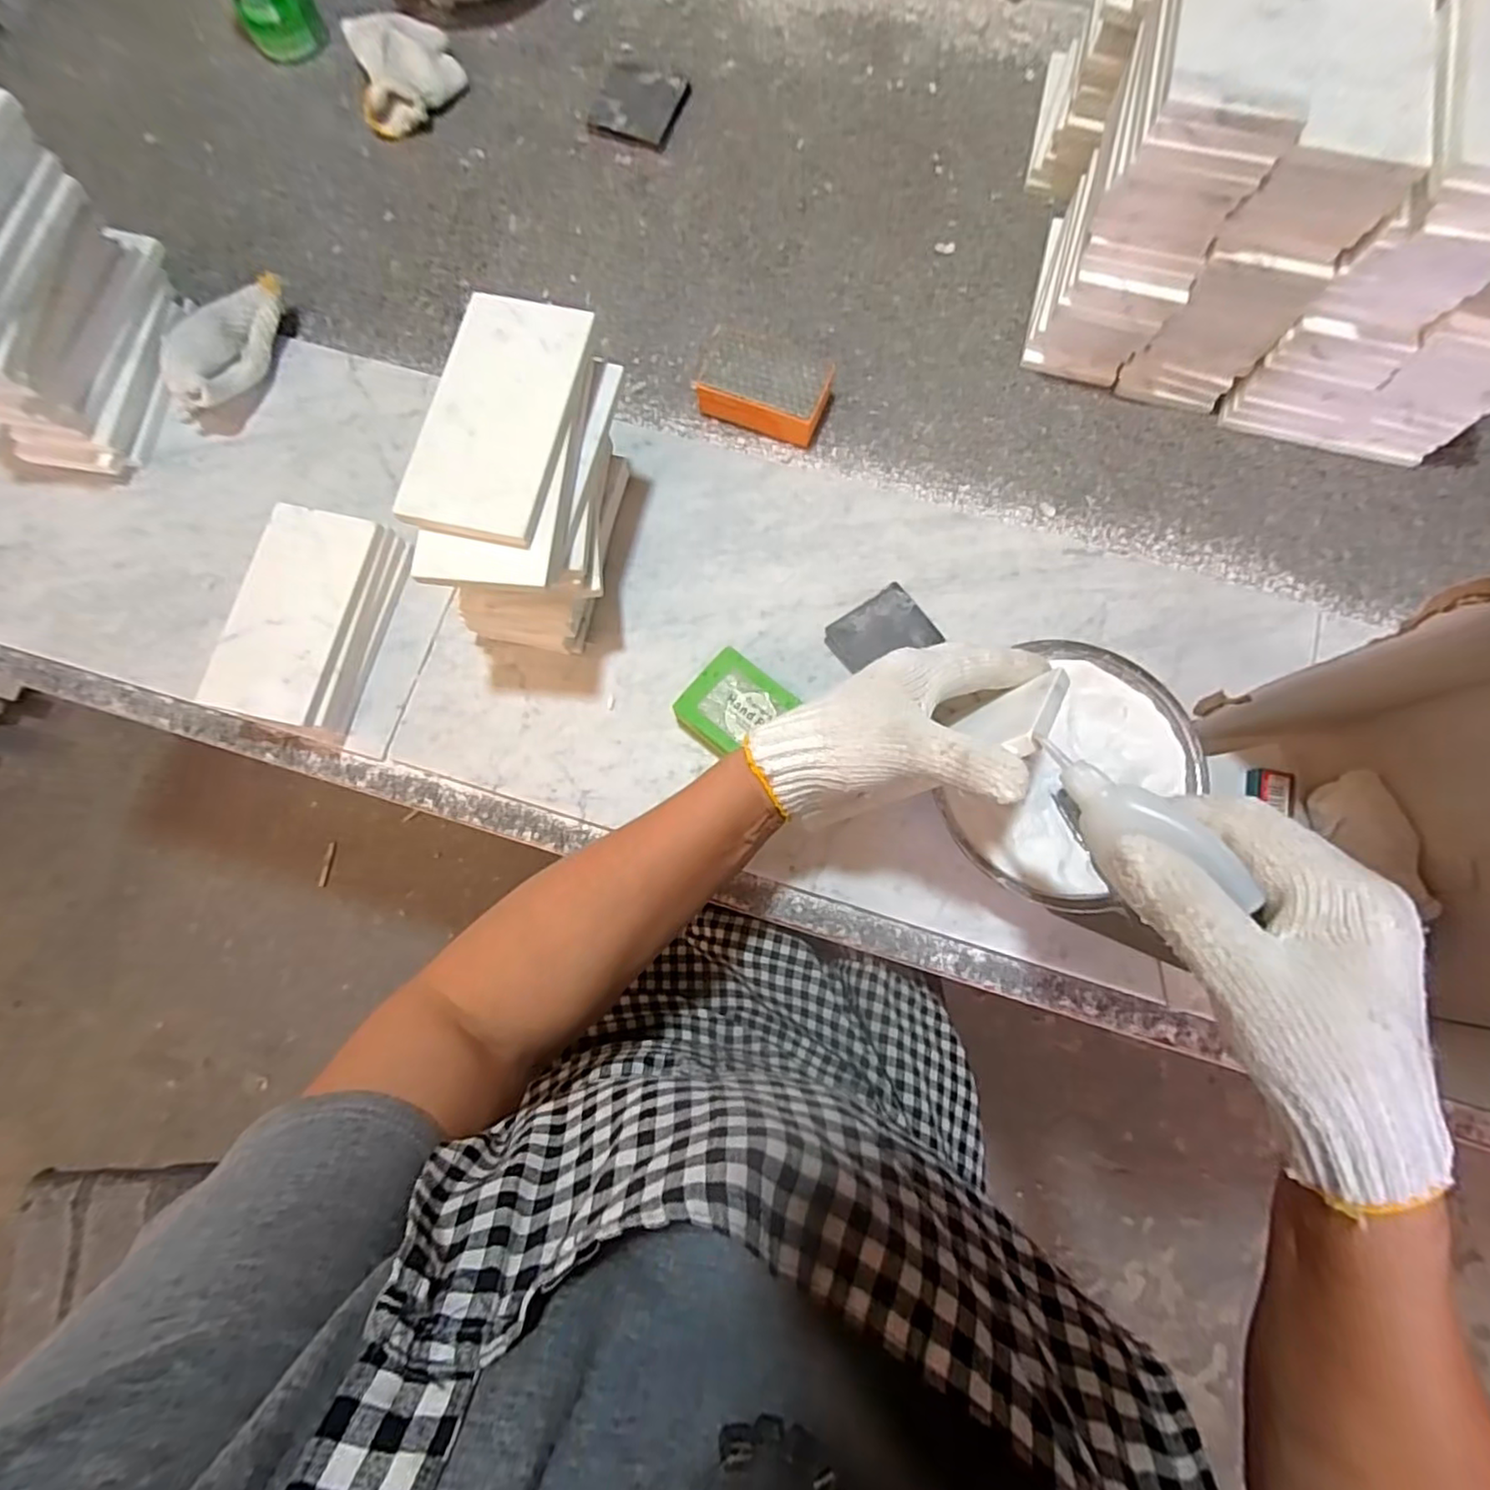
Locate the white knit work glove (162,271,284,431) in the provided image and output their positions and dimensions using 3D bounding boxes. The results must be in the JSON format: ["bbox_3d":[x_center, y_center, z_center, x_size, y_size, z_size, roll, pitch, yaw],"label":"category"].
[{"bbox_3d":[-0.413,-0.319,0.518,0.064,0.050,0.134,7,77,3],"label":"white knit work glove"}]

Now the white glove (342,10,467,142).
[{"bbox_3d":[-0.309,-0.616,0.600,0.096,0.036,0.102,-22,78,-4],"label":"white glove"}]

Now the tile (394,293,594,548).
[{"bbox_3d":[-0.140,-0.187,0.374,0.075,0.008,0.149,10,77,3],"label":"tile"}]

